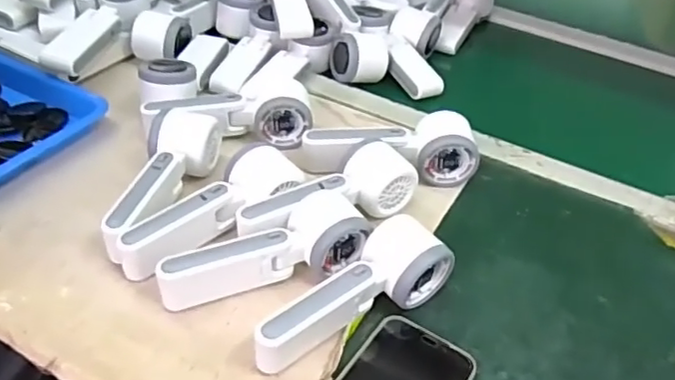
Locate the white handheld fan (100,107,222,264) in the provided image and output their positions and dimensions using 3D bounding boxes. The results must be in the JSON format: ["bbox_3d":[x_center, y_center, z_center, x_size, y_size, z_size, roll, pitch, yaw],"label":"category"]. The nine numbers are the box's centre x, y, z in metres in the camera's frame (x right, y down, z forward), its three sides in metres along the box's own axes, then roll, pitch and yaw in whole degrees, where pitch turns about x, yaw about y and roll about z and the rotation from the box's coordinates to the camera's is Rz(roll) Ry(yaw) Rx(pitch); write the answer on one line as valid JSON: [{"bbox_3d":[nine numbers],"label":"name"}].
[{"bbox_3d":[-0.152,-0.008,0.533,0.052,0.048,0.164,10,39,3],"label":"white handheld fan"}]

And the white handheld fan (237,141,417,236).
[{"bbox_3d":[-0.007,0.007,0.538,0.170,0.050,0.057,-20,47,-30],"label":"white handheld fan"}]

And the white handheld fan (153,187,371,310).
[{"bbox_3d":[-0.055,0.052,0.486,0.164,0.045,0.058,-17,45,-27],"label":"white handheld fan"}]

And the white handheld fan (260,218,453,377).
[{"bbox_3d":[0.009,0.076,0.459,0.165,0.050,0.052,-22,47,-31],"label":"white handheld fan"}]

